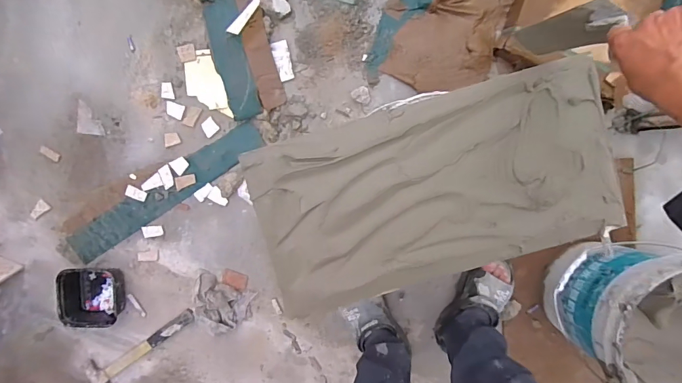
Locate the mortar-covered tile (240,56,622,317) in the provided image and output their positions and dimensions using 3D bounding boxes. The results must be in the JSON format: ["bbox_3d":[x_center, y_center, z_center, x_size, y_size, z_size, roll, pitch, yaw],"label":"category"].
[{"bbox_3d":[0.164,-0.002,0.673,0.601,0.025,0.298,-16,99,0],"label":"mortar-covered tile"}]

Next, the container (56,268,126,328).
[{"bbox_3d":[-0.678,0.286,1.072,0.155,0.091,0.159,2,95,1],"label":"container"}]

